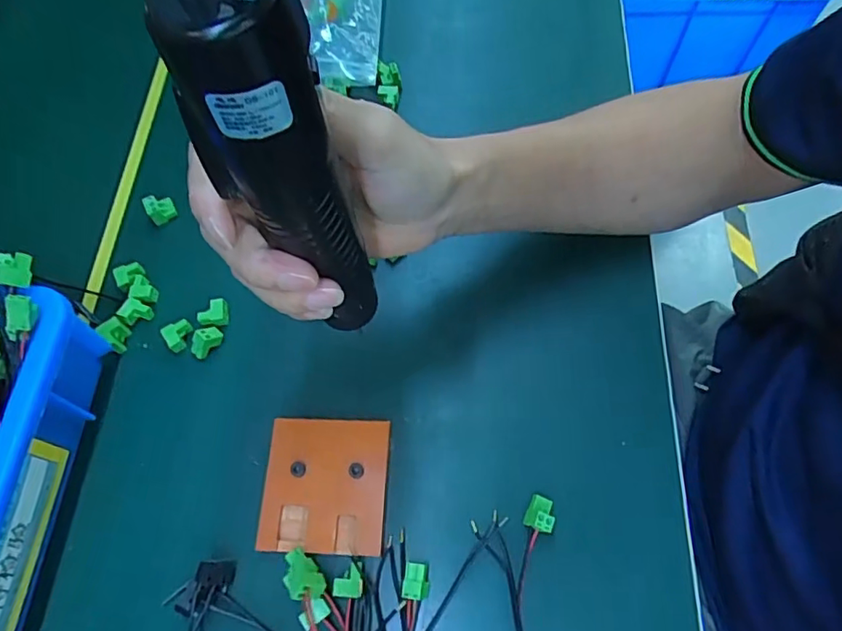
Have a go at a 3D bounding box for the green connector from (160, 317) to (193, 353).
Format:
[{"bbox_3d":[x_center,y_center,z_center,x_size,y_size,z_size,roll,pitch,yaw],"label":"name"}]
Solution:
[{"bbox_3d":[-0.165,0.012,0.391,0.019,0.007,0.020,-33,69,-11],"label":"green connector"}]

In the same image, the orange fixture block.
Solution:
[{"bbox_3d":[-0.057,0.102,0.346,0.071,0.021,0.075,2,66,4],"label":"orange fixture block"}]

